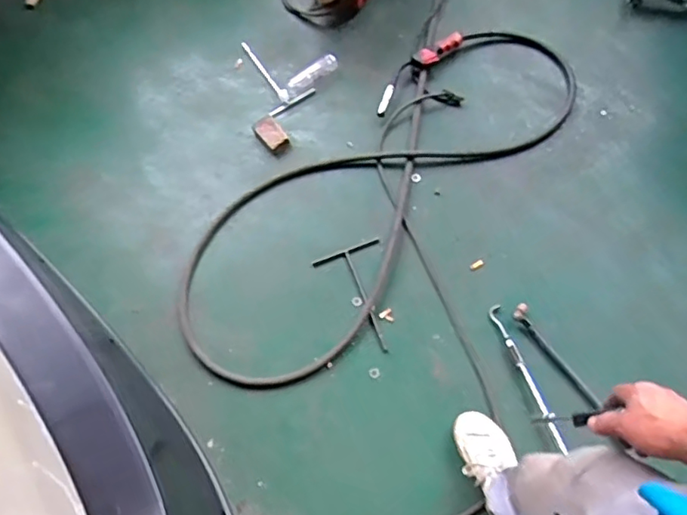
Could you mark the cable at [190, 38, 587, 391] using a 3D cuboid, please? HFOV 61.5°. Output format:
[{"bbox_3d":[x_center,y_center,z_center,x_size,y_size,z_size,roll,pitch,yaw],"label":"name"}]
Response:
[{"bbox_3d":[0.121,-0.231,1.604,0.516,0.049,1.344,39,76,20],"label":"cable"}]

